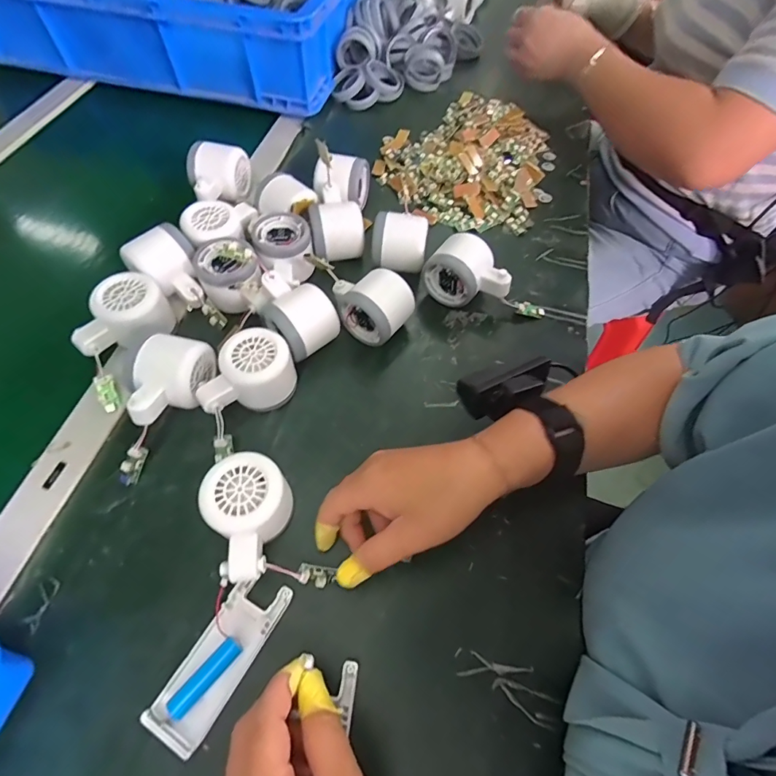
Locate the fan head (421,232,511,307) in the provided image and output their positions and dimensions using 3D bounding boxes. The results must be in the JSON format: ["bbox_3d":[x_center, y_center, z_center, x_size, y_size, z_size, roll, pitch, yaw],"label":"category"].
[{"bbox_3d":[0.083,-0.116,0.437,0.085,0.055,0.051,35,65,17],"label":"fan head"}]

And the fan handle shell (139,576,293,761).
[{"bbox_3d":[-0.111,0.179,0.286,0.040,0.018,0.102,28,62,13],"label":"fan handle shell"}]

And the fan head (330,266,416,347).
[{"bbox_3d":[-0.019,-0.083,0.420,0.082,0.056,0.055,36,65,17],"label":"fan head"}]

